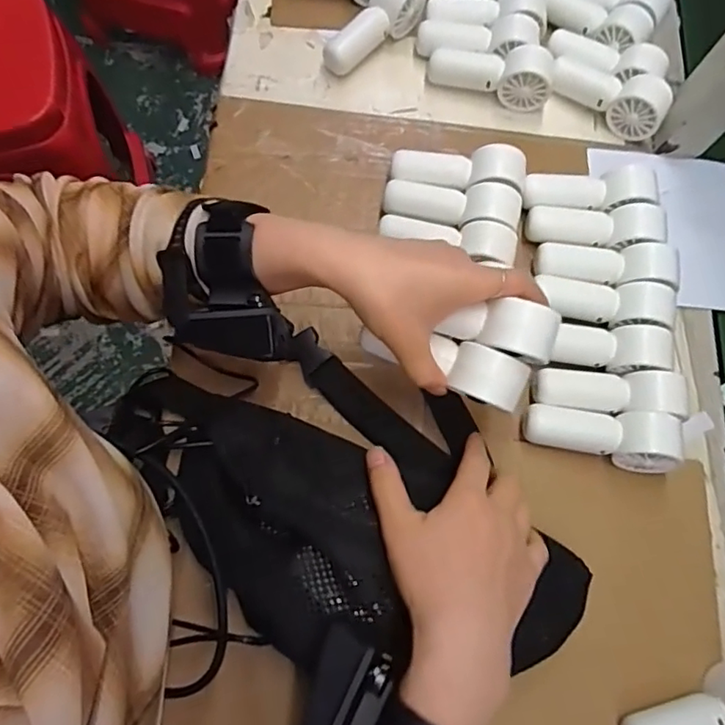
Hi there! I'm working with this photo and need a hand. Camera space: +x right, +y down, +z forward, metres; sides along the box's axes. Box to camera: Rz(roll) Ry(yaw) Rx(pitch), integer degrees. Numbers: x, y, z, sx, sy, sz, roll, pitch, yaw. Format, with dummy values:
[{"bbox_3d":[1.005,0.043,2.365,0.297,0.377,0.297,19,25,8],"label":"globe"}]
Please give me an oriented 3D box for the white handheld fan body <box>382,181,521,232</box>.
[{"bbox_3d":[0.071,-0.126,0.472,0.108,0.034,0.038,7,72,-3],"label":"white handheld fan body"}]

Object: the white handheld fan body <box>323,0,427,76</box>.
[{"bbox_3d":[0.011,-0.308,0.521,0.035,0.037,0.104,40,74,7],"label":"white handheld fan body"}]

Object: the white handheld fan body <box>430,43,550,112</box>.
[{"bbox_3d":[0.115,-0.261,0.518,0.108,0.035,0.035,7,72,-3],"label":"white handheld fan body"}]

